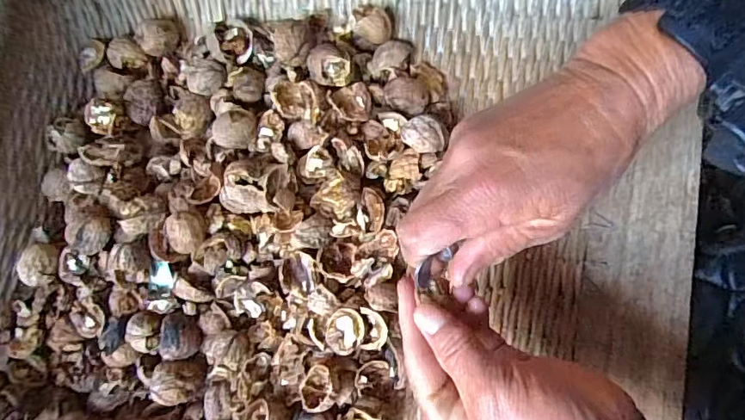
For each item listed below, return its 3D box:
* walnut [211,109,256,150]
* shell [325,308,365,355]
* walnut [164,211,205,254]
[{"bbox_3d":[-0.107,-0.062,0.394,0.032,0.031,0.029,13,65,6],"label":"walnut"},{"bbox_3d":[-0.019,0.087,0.352,0.026,0.020,0.030,4,65,1],"label":"shell"},{"bbox_3d":[-0.138,0.018,0.368,0.027,0.029,0.025,0,65,-1],"label":"walnut"}]

